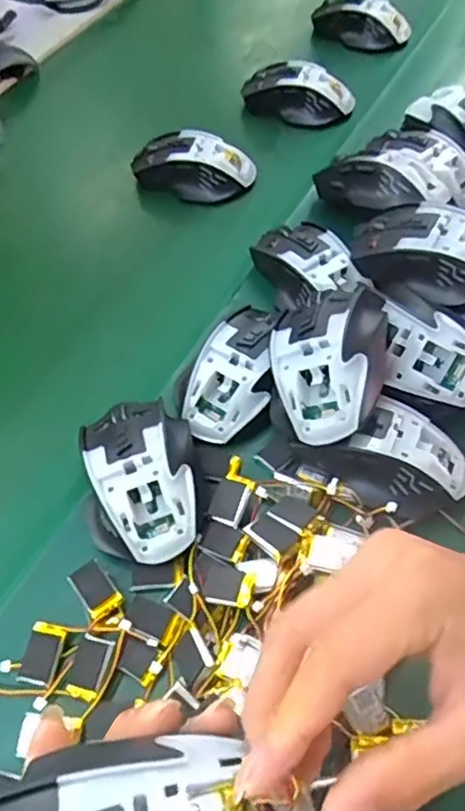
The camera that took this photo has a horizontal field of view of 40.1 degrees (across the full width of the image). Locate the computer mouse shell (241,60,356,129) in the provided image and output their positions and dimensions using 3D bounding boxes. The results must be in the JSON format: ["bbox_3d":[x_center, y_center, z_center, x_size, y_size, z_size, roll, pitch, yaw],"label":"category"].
[{"bbox_3d":[0.068,-0.327,0.671,0.119,0.041,0.067,2,58,6],"label":"computer mouse shell"}]

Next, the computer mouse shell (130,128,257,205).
[{"bbox_3d":[-0.039,-0.226,0.615,0.112,0.050,0.058,13,60,12],"label":"computer mouse shell"}]

